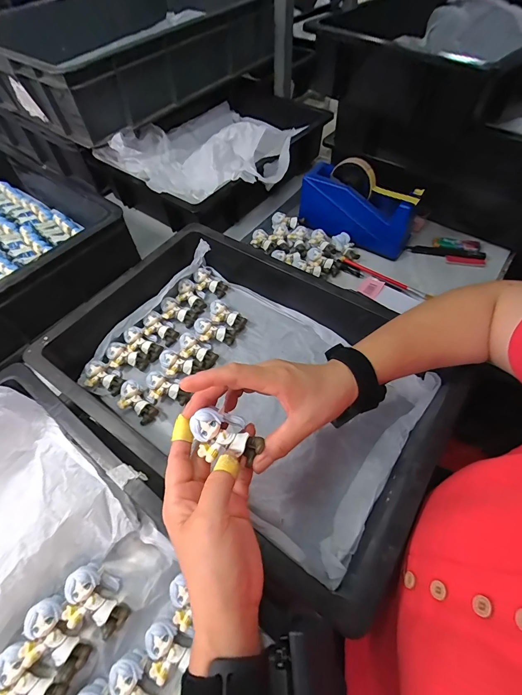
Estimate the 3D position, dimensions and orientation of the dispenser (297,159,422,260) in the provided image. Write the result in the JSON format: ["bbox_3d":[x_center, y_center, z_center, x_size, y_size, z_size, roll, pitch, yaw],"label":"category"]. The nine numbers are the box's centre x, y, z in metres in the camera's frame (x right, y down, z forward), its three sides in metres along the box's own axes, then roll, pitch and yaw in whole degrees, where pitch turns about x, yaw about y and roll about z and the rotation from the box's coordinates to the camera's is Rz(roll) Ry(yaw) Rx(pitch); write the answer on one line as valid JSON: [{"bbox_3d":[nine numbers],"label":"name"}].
[{"bbox_3d":[0.164,-0.247,0.566,0.202,0.114,0.059,29,62,19],"label":"dispenser"}]

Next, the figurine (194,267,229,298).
[{"bbox_3d":[-0.085,-0.108,0.550,0.060,0.018,0.037,35,62,-2],"label":"figurine"}]

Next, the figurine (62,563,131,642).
[{"bbox_3d":[-0.149,0.228,0.295,0.061,0.021,0.039,37,57,-11],"label":"figurine"}]

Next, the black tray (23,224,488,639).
[{"bbox_3d":[-0.032,0.027,0.423,0.472,0.096,0.307,31,62,20],"label":"black tray"}]

